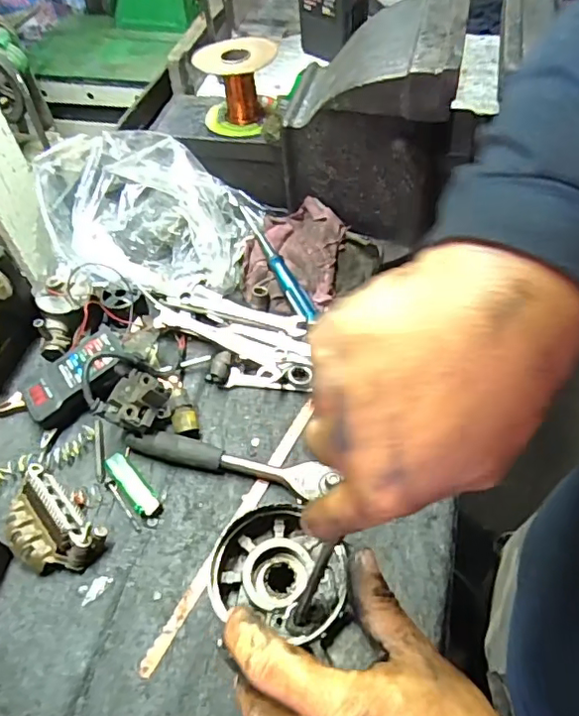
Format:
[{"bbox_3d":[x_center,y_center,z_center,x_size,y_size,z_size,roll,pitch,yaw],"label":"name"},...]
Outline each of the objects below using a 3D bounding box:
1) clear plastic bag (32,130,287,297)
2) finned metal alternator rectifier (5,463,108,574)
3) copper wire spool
[{"bbox_3d":[-0.186,-0.165,0.713,0.269,0.142,0.181,17,55,17],"label":"clear plastic bag"},{"bbox_3d":[-0.232,0.161,0.529,0.109,0.031,0.066,32,61,26],"label":"finned metal alternator rectifier"},{"bbox_3d":[-0.063,-0.332,0.678,0.094,0.086,0.081,-3,52,2],"label":"copper wire spool"}]

